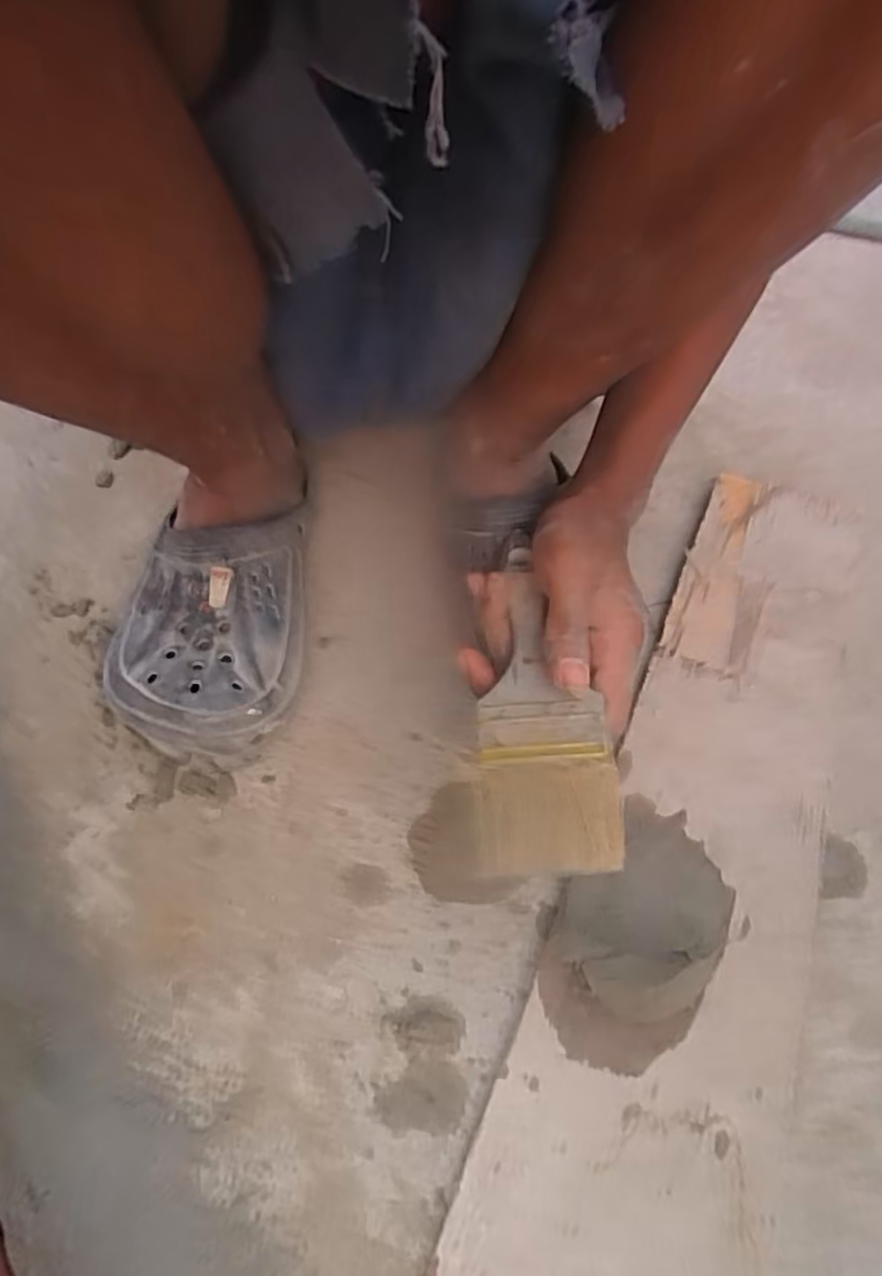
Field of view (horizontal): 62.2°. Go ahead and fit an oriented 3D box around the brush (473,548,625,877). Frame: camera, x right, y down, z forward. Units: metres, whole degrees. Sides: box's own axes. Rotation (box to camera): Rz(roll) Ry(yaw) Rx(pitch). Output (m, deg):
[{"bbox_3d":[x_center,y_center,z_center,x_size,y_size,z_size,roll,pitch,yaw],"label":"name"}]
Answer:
[{"bbox_3d":[0.044,0.025,0.347,0.060,0.012,0.173,0,51,-2],"label":"brush"}]

